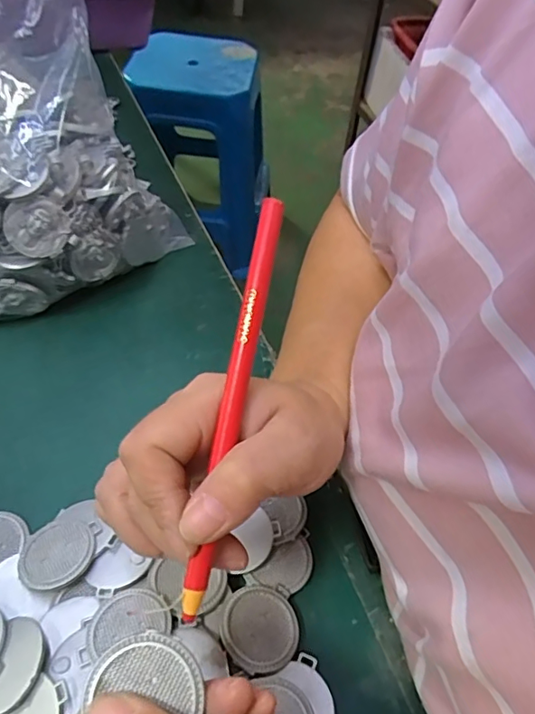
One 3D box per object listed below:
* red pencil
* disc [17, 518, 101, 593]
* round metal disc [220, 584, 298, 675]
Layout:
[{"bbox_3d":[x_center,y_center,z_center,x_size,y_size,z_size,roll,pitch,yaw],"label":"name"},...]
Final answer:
[{"bbox_3d":[-0.013,0.016,0.203,0.009,0.005,0.158,11,84,4],"label":"red pencil"},{"bbox_3d":[-0.114,0.108,0.292,0.040,0.008,0.039,-4,39,4],"label":"disc"},{"bbox_3d":[-0.004,0.138,0.272,0.042,0.004,0.039,17,44,-16],"label":"round metal disc"}]

